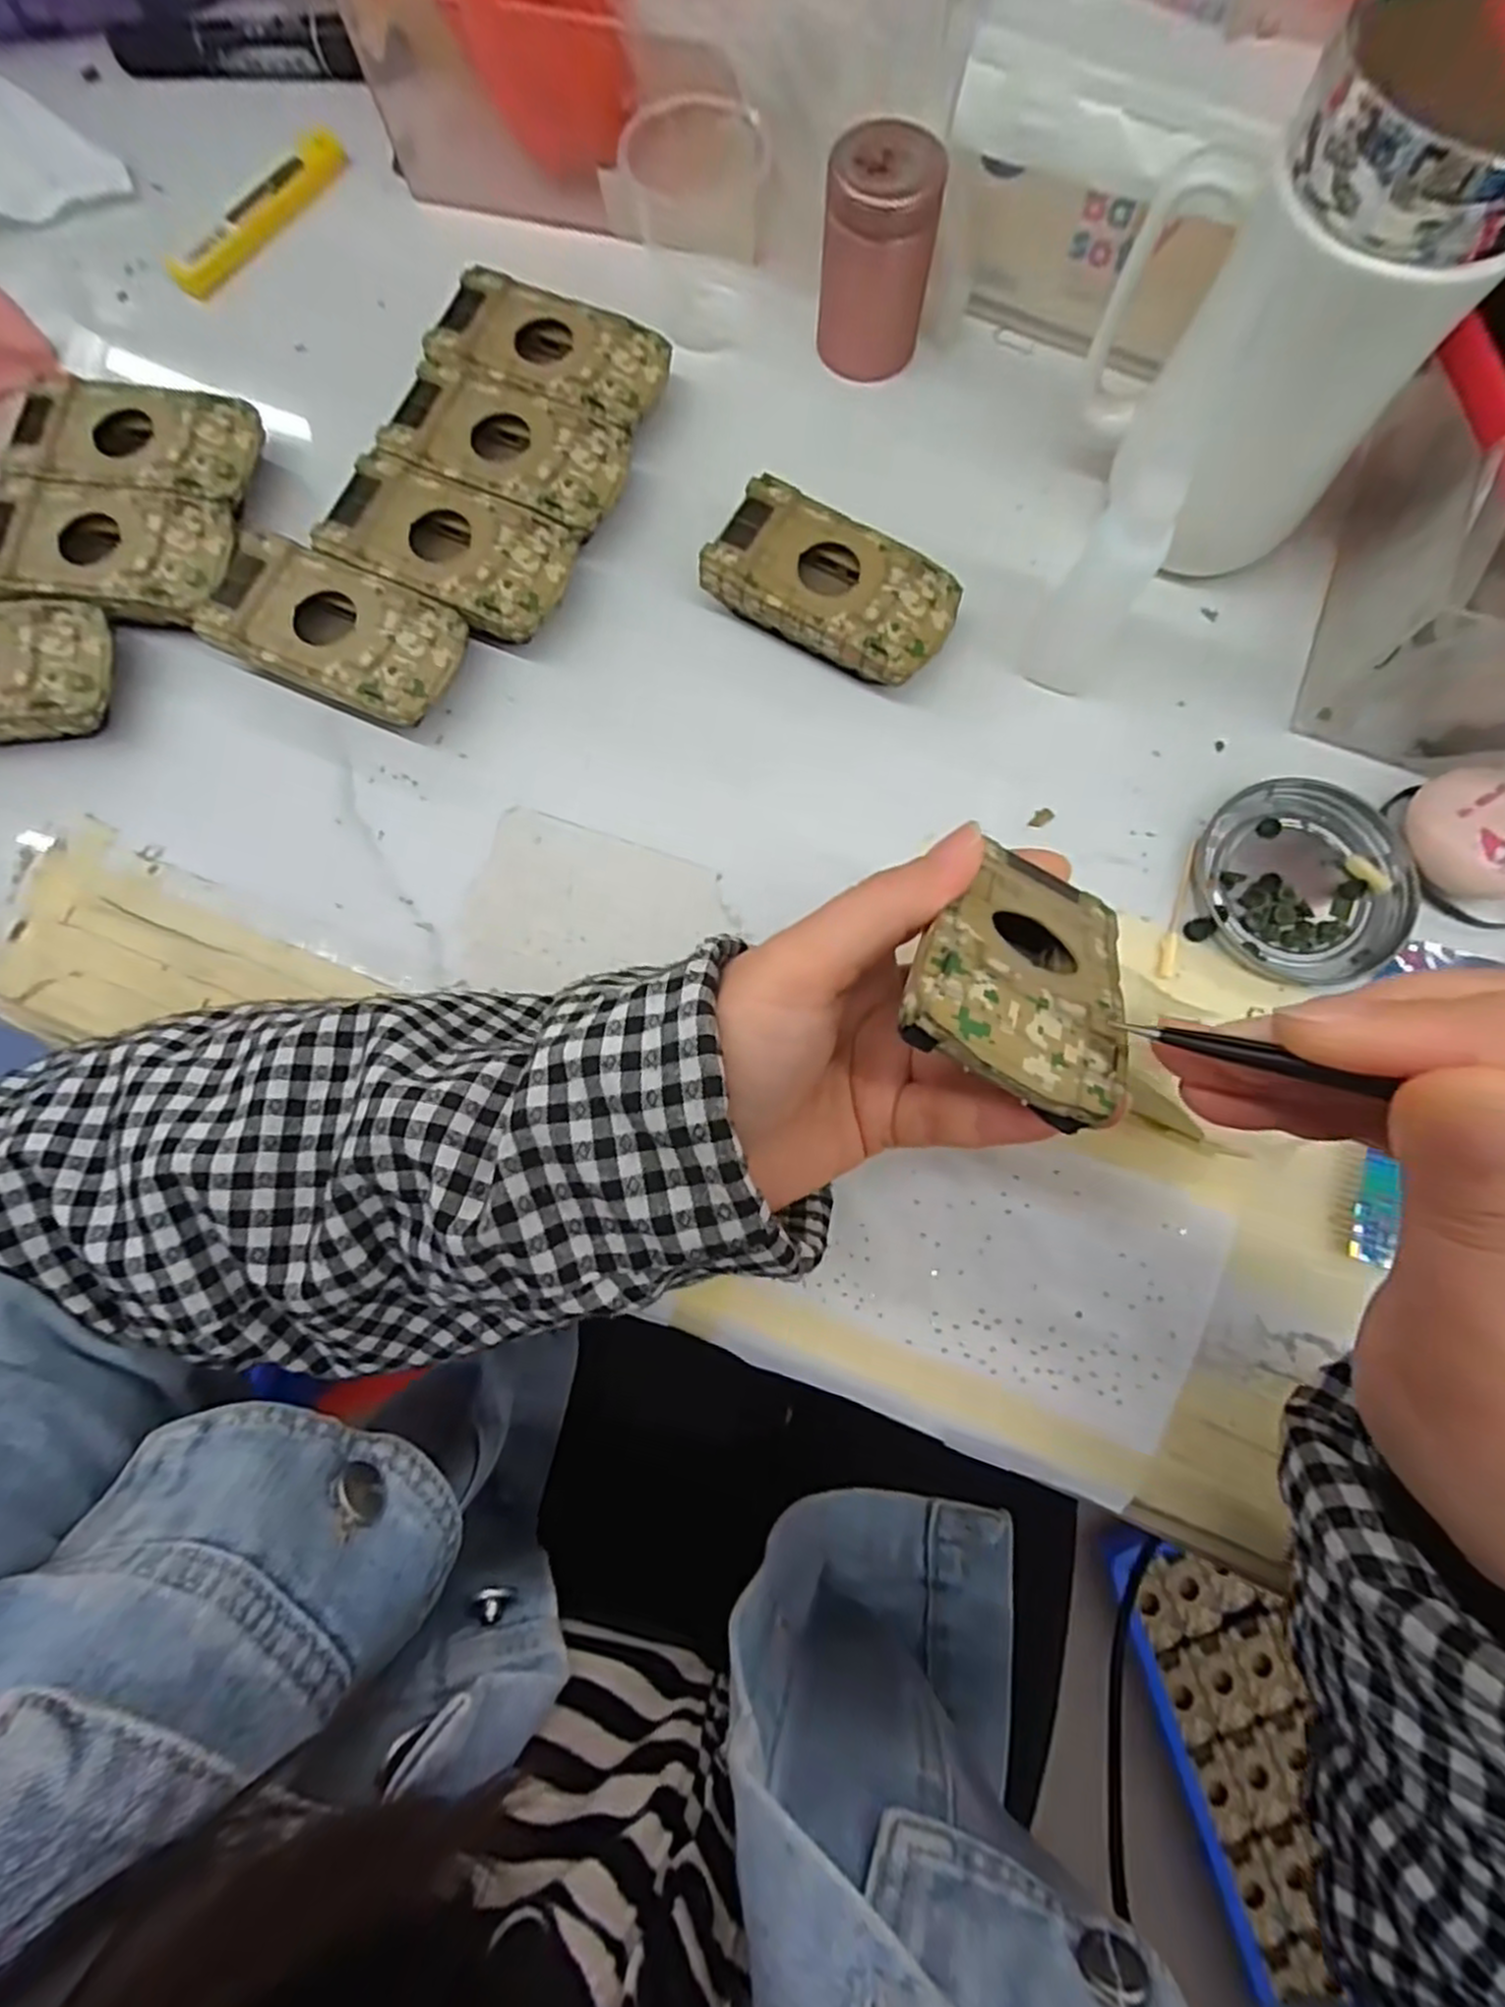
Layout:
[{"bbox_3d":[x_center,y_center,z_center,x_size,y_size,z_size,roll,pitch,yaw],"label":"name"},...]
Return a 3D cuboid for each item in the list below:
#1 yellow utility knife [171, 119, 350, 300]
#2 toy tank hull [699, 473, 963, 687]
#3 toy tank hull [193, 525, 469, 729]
[{"bbox_3d":[-0.229,-0.369,0.353,0.021,0.011,0.104,37,82,7],"label":"yellow utility knife"},{"bbox_3d":[0.032,-0.163,0.304,0.094,0.026,0.054,29,81,6],"label":"toy tank hull"},{"bbox_3d":[-0.163,-0.144,0.301,0.098,0.024,0.051,25,81,5],"label":"toy tank hull"}]

